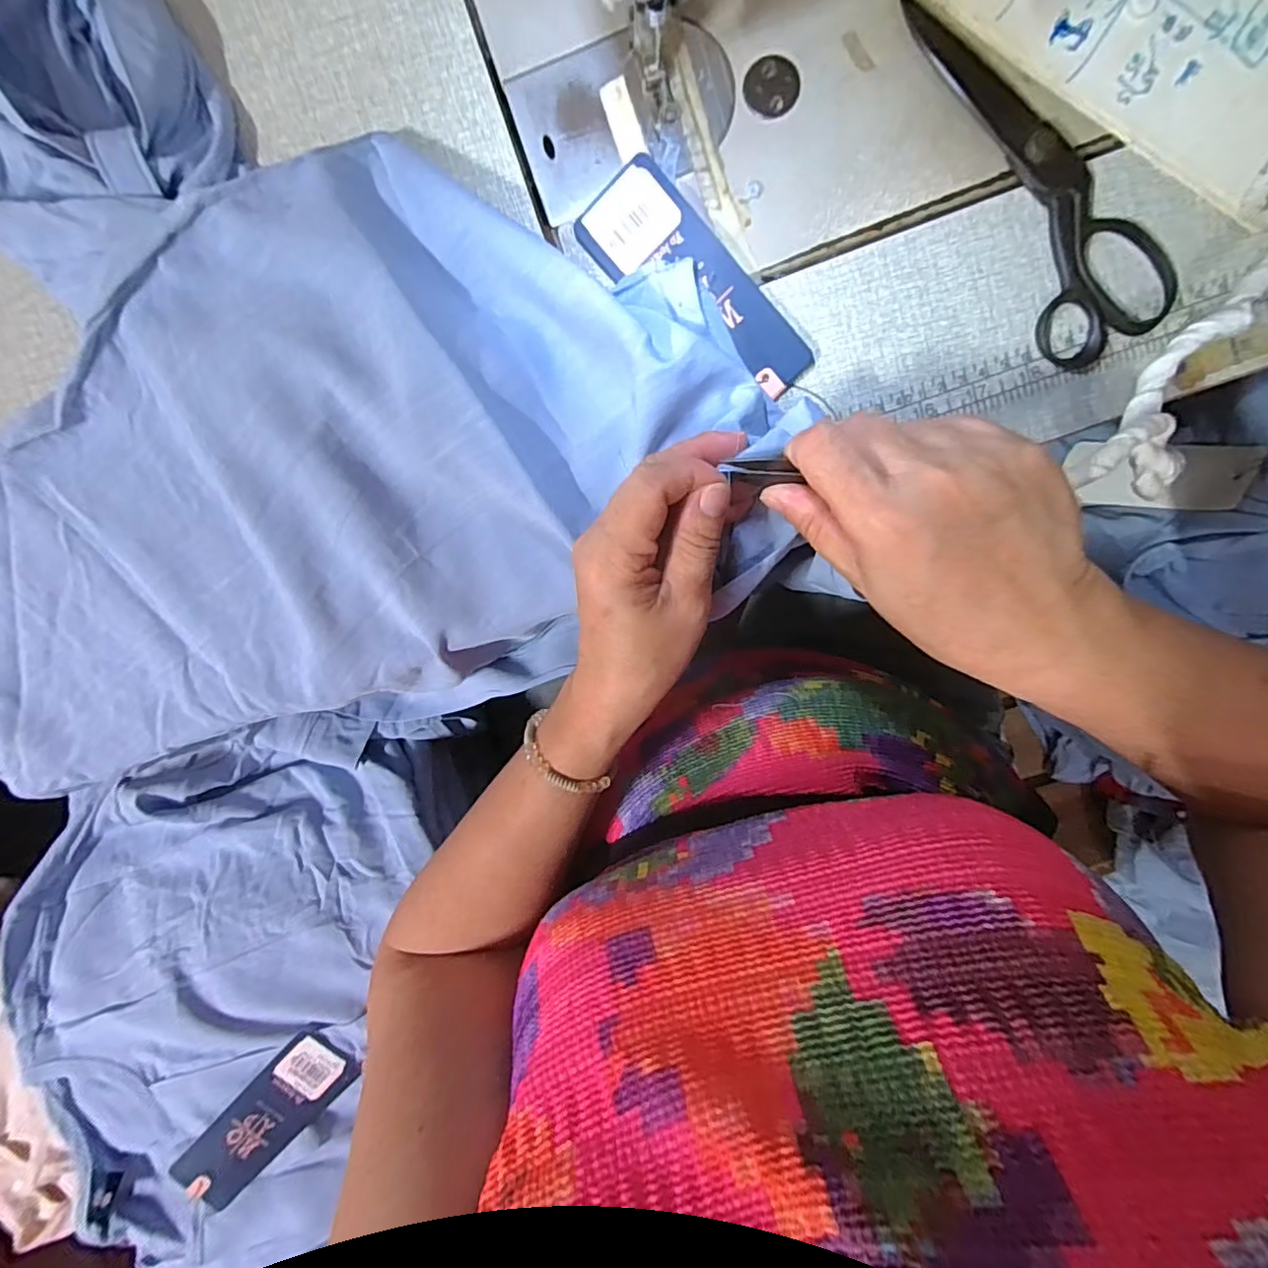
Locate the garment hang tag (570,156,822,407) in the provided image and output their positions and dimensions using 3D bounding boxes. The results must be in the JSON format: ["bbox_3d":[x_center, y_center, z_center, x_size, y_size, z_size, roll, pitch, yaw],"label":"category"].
[{"bbox_3d":[0.030,-0.159,0.268,0.121,0.006,0.044,44,98,-5],"label":"garment hang tag"}]

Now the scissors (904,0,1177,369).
[{"bbox_3d":[0.184,-0.206,0.253,0.060,0.008,0.167,-27,97,6],"label":"scissors"}]

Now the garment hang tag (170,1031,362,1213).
[{"bbox_3d":[-0.239,0.318,0.377,0.121,0.005,0.047,-46,102,-7],"label":"garment hang tag"}]

